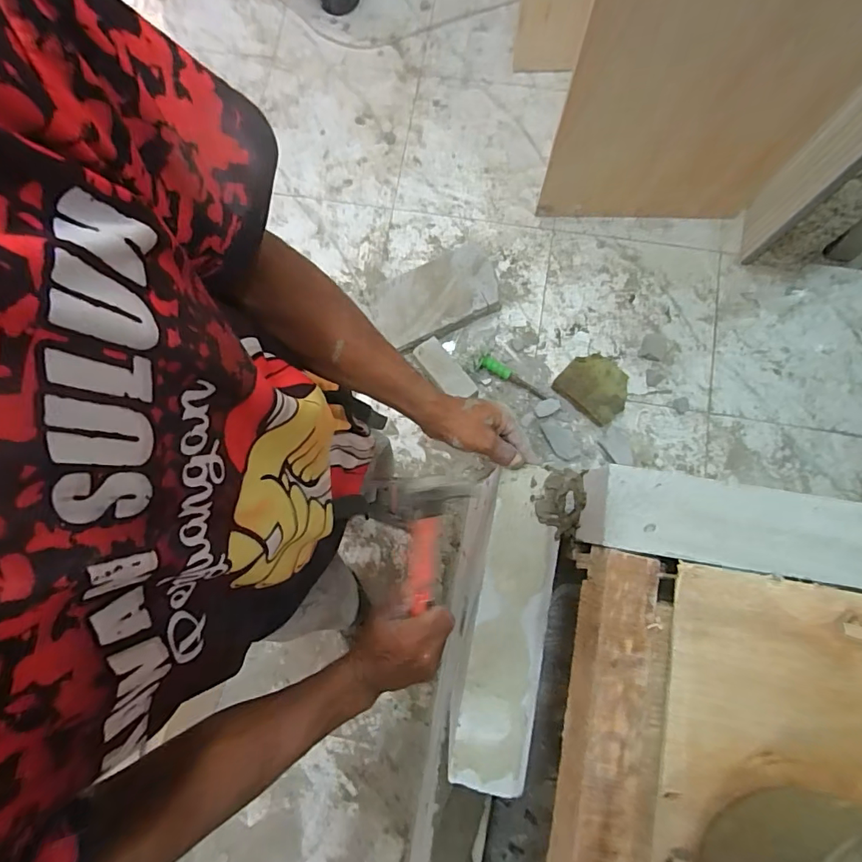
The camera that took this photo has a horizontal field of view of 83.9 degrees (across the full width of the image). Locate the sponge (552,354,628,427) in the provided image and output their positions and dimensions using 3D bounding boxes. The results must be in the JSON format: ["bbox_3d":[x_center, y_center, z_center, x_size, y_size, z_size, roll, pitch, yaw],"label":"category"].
[{"bbox_3d":[0.469,-0.130,1.361,0.188,0.032,0.169,42,84,9],"label":"sponge"}]

